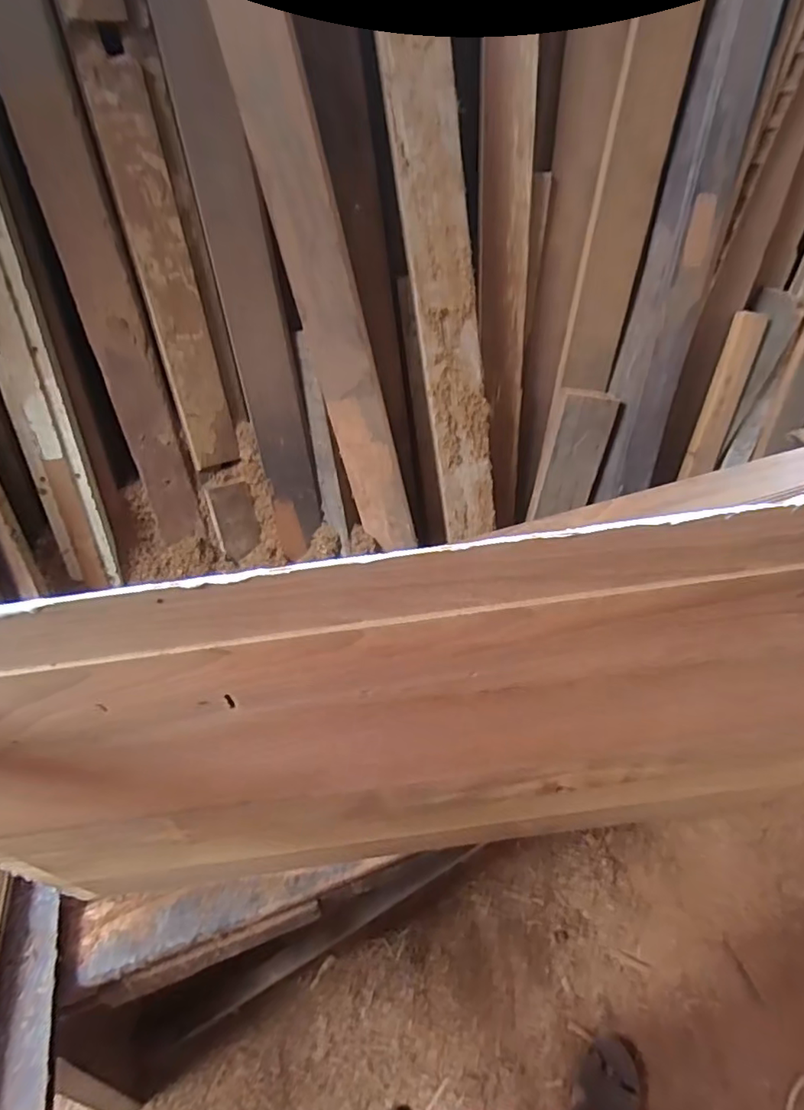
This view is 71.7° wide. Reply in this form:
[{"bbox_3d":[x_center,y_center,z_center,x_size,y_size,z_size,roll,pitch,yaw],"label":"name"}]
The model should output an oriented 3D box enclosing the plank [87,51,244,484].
[{"bbox_3d":[-0.438,-0.503,1.059,0.102,0.686,0.023,-15,30,-15],"label":"plank"}]

